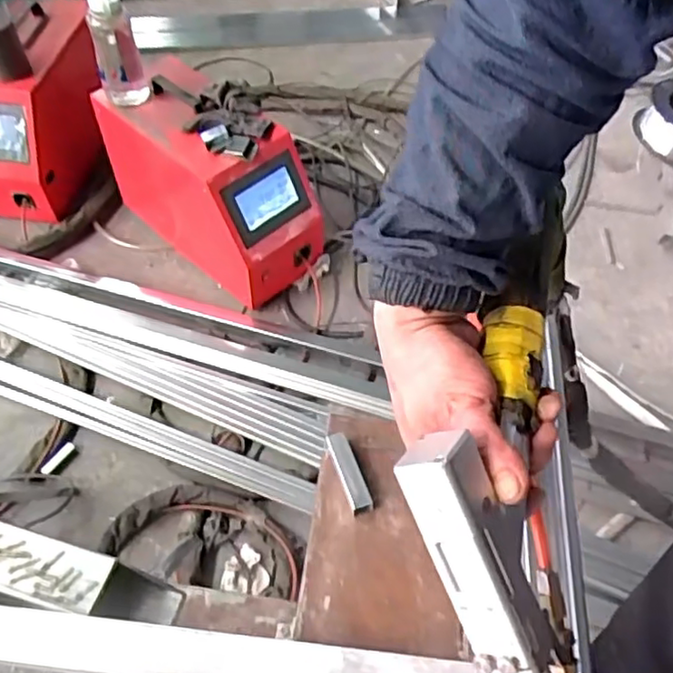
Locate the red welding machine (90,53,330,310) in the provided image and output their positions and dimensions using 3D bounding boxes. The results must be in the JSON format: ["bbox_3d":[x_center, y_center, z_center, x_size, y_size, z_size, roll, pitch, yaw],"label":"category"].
[{"bbox_3d":[-0.324,-0.414,1.698,0.610,0.367,0.279,36,62,24],"label":"red welding machine"}]

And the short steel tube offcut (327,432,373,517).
[{"bbox_3d":[0.012,0.136,0.663,0.022,0.017,0.084,-15,57,-12],"label":"short steel tube offcut"}]

